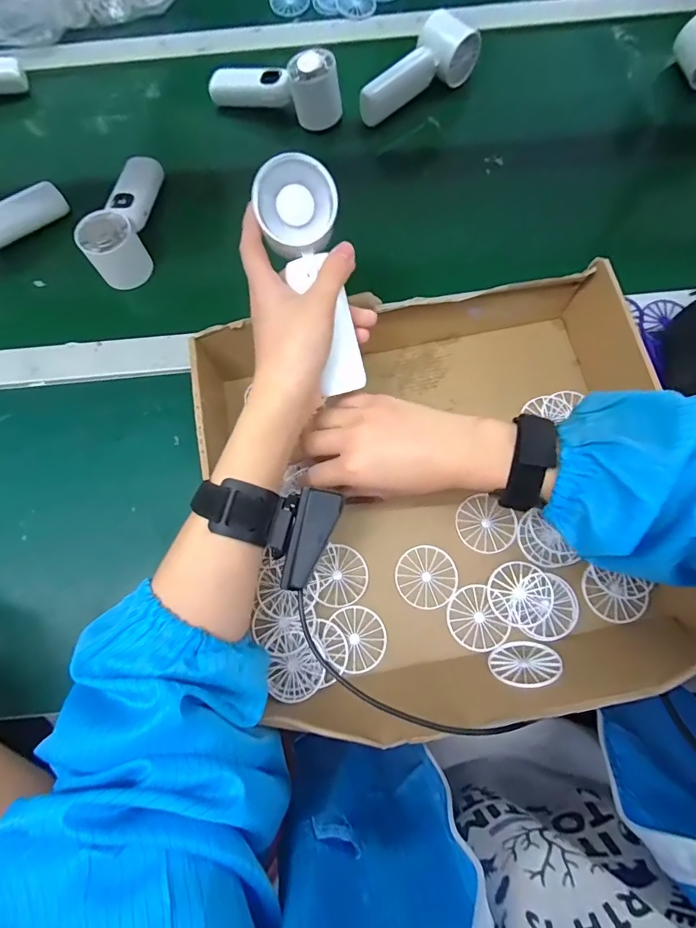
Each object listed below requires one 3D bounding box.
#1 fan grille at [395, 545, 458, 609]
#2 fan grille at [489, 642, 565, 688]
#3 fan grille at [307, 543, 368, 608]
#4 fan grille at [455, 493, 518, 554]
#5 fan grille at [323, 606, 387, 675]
[{"bbox_3d":[0.066,0.094,0.382,0.049,0.004,0.049,0,74,2],"label":"fan grille"},{"bbox_3d":[0.132,0.148,0.340,0.048,0.047,0.004,-12,101,-4],"label":"fan grille"},{"bbox_3d":[-0.006,0.094,0.383,0.044,0.004,0.050,28,66,5],"label":"fan grille"},{"bbox_3d":[0.117,0.051,0.391,0.050,0.004,0.046,0,74,2],"label":"fan grille"},{"bbox_3d":[0.006,0.141,0.369,0.048,0.006,0.049,0,74,2],"label":"fan grille"}]

